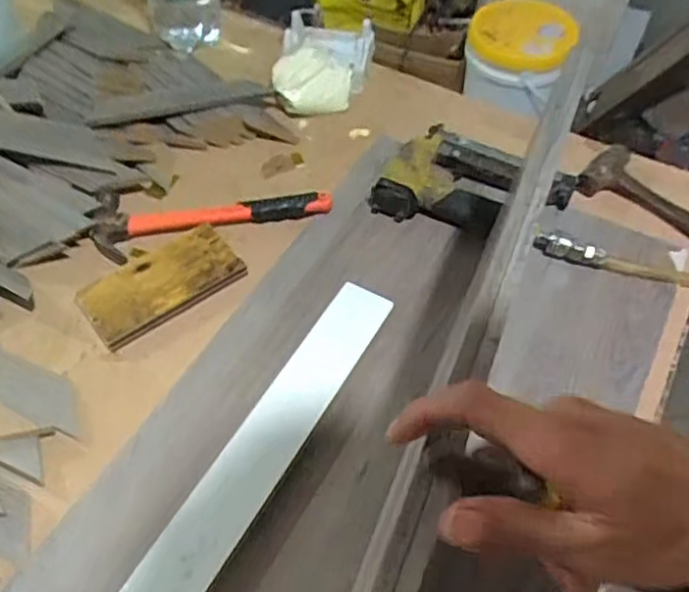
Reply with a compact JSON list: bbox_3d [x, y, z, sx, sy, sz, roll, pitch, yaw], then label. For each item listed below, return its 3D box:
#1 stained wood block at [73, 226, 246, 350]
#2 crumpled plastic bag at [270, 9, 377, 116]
[{"bbox_3d":[-0.181,-0.013,0.644,0.152,0.019,0.086,-29,61,-23],"label":"stained wood block"},{"bbox_3d":[-0.027,-0.309,0.855,0.119,0.043,0.174,10,54,3],"label":"crumpled plastic bag"}]

